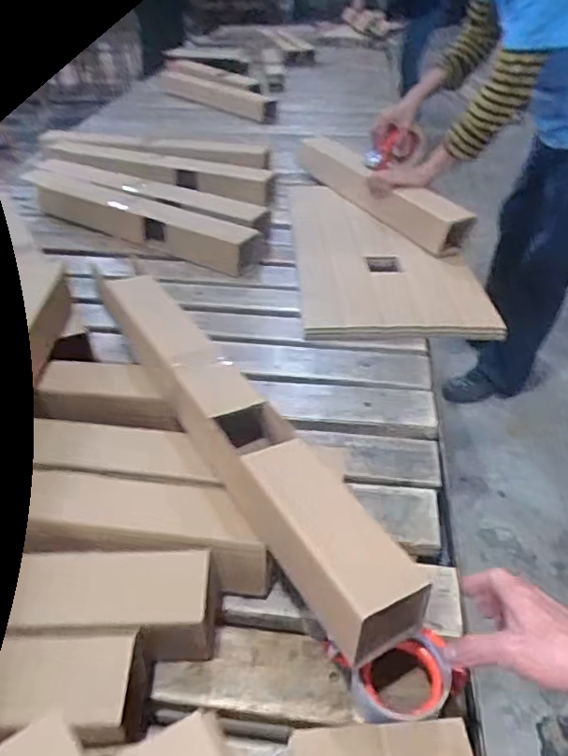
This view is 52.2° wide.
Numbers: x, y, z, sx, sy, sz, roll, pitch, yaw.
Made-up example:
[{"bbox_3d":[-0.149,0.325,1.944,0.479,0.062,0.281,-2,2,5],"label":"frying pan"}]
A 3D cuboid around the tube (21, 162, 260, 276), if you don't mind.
[{"bbox_3d":[-0.332,-0.355,1.271,0.626,0.086,0.106,22,44,25],"label":"tube"}]

